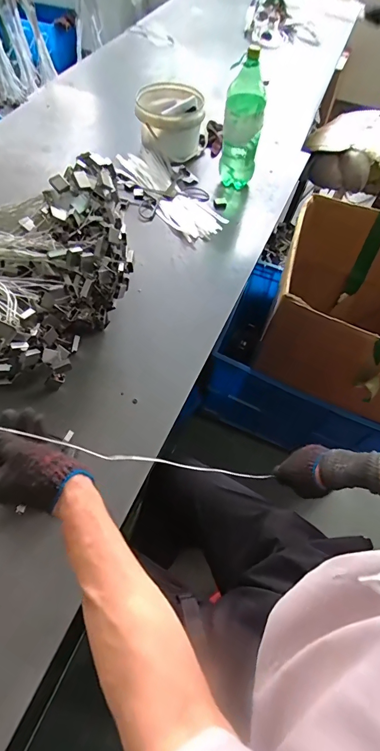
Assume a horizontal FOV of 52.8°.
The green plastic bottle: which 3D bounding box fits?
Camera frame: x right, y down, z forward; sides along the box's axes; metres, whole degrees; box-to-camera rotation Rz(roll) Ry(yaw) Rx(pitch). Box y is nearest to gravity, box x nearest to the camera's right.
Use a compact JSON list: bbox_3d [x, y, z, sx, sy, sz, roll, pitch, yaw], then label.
[{"bbox_3d":[0.136,-0.647,0.995,0.093,0.317,0.078,5,57,-1],"label":"green plastic bottle"}]

